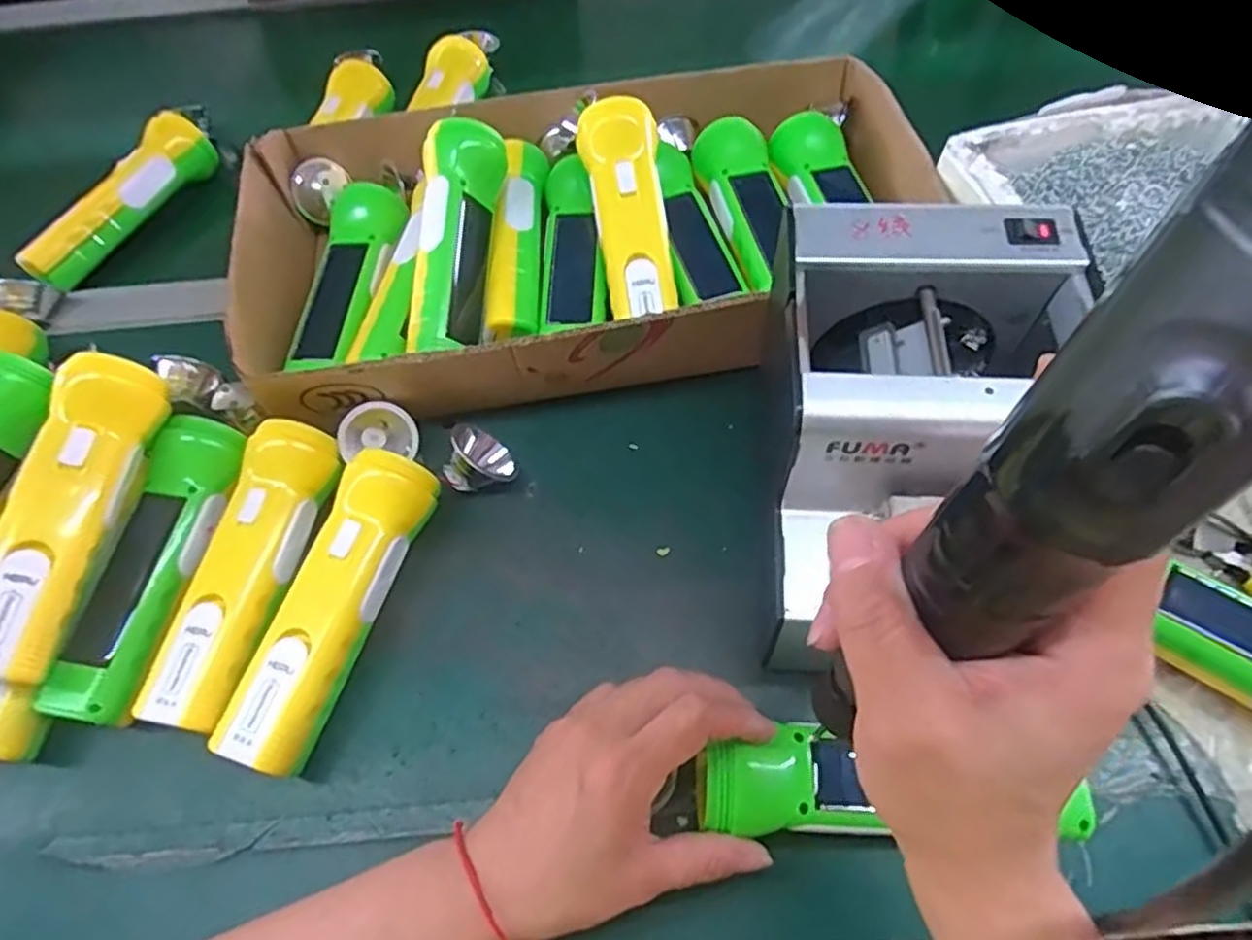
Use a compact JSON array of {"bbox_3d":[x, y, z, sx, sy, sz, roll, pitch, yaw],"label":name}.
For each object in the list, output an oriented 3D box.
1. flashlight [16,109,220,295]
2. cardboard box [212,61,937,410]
[{"bbox_3d":[-0.394,-0.209,0.553,0.047,0.040,0.167,25,64,17],"label":"flashlight"},{"bbox_3d":[-0.032,-0.167,0.461,0.421,0.076,0.240,-7,60,-1],"label":"cardboard box"}]

